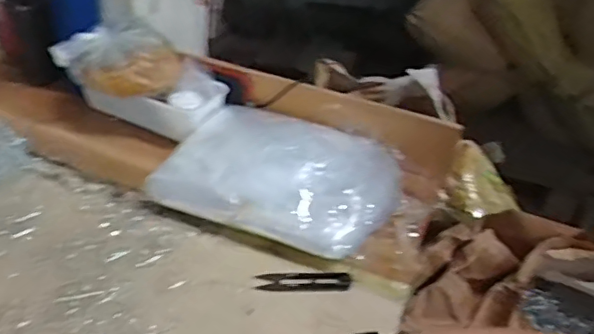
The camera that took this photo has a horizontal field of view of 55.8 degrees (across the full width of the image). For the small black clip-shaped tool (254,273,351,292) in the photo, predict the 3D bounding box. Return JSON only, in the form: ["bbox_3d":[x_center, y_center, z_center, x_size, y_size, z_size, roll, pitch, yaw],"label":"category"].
[{"bbox_3d":[0.007,0.122,0.593,0.097,0.011,0.023,4,38,-4],"label":"small black clip-shaped tool"}]

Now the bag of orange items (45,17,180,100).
[{"bbox_3d":[-0.228,-0.146,0.742,0.147,0.070,0.089,11,38,7],"label":"bag of orange items"}]

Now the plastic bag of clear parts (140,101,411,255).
[{"bbox_3d":[-0.015,0.008,0.696,0.272,0.071,0.188,18,39,13],"label":"plastic bag of clear parts"}]

